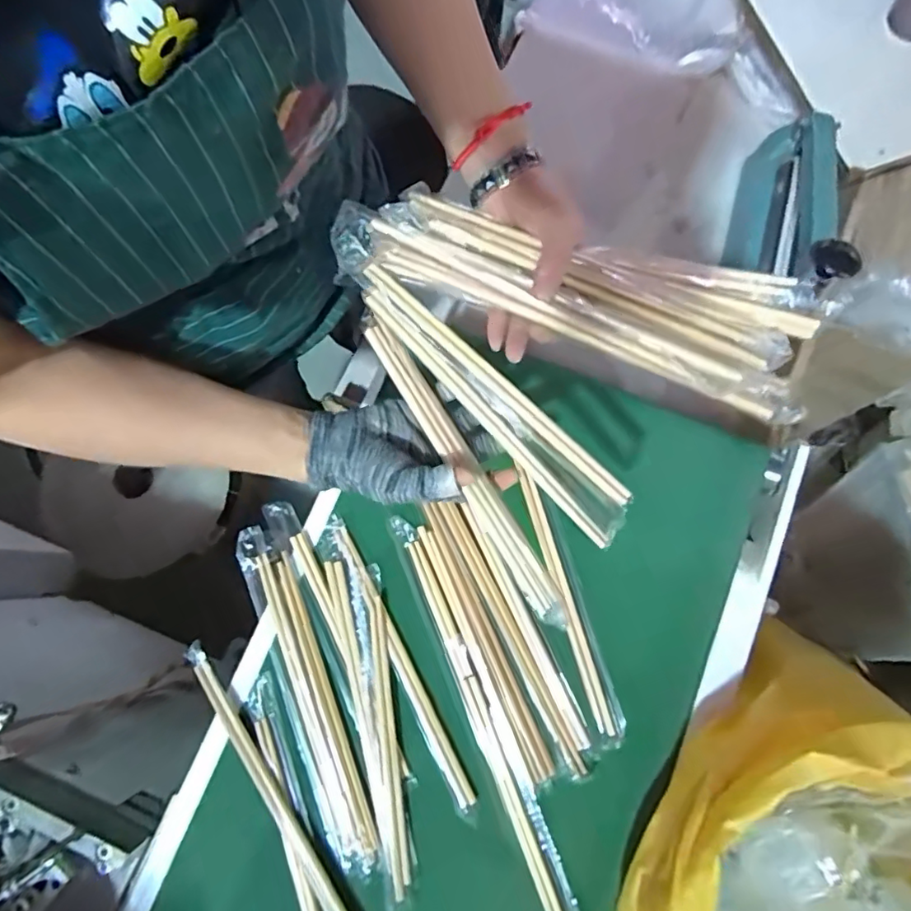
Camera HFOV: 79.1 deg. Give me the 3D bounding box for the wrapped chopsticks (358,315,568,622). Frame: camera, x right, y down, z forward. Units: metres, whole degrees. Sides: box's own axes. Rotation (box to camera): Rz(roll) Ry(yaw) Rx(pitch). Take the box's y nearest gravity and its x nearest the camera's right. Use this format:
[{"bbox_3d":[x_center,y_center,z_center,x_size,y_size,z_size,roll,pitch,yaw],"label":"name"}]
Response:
[{"bbox_3d":[0.005,0.007,0.394,0.021,0.010,0.254,-31,85,-7],"label":"wrapped chopsticks"}]

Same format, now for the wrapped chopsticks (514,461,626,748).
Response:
[{"bbox_3d":[0.106,0.131,0.510,0.025,0.004,0.255,-16,76,-3],"label":"wrapped chopsticks"}]

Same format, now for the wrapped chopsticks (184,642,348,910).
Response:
[{"bbox_3d":[-0.160,0.293,0.475,0.017,0.010,0.289,-34,78,-7],"label":"wrapped chopsticks"}]

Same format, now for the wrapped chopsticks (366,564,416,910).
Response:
[{"bbox_3d":[-0.061,0.236,0.487,0.019,0.009,0.268,-7,76,-1],"label":"wrapped chopsticks"}]

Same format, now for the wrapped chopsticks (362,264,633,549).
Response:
[{"bbox_3d":[0.027,-0.036,0.381,0.237,0.024,0.040,45,81,0],"label":"wrapped chopsticks"}]

